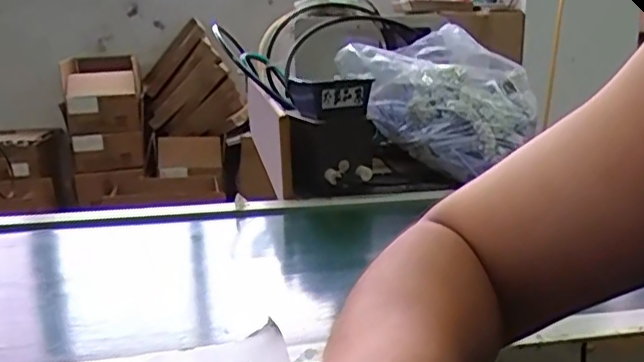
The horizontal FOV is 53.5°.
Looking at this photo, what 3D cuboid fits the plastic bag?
[{"bbox_3d":[0.200,-0.150,1.132,0.240,0.189,0.324,-12,18,-39],"label":"plastic bag"}]

